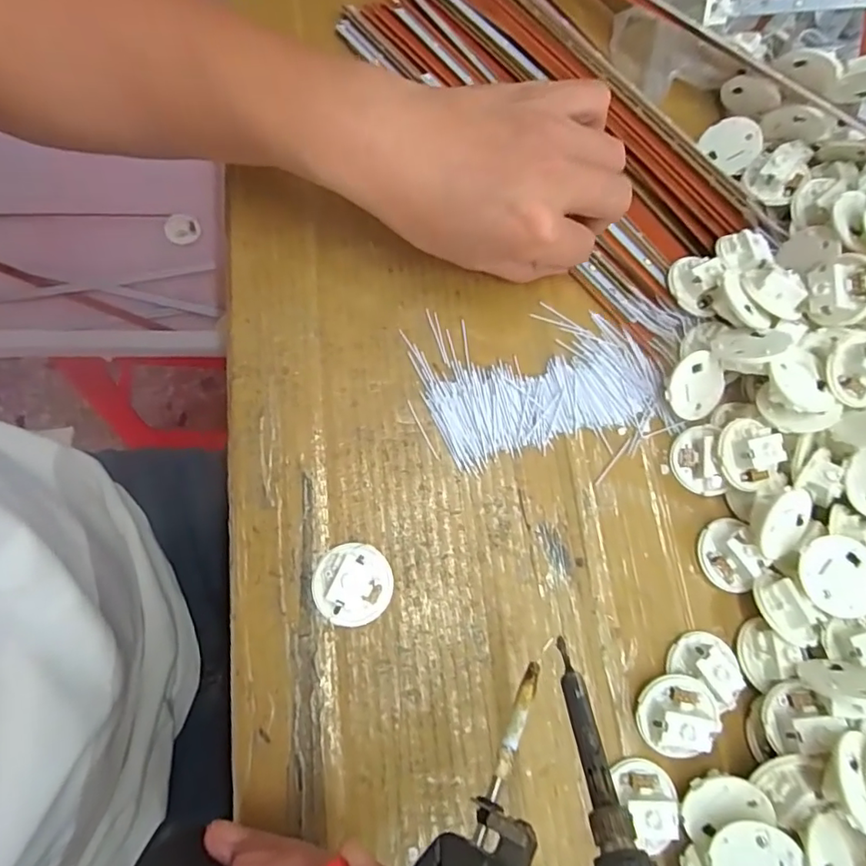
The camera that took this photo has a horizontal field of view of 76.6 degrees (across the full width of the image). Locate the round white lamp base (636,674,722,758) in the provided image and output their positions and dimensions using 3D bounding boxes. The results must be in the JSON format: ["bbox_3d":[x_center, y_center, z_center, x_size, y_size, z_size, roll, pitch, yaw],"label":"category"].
[{"bbox_3d":[0.118,0.136,0.262,0.035,0.011,0.037,0,76,1],"label":"round white lamp base"}]

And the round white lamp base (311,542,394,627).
[{"bbox_3d":[-0.040,0.074,0.266,0.037,0.018,0.038,-1,74,-7],"label":"round white lamp base"}]

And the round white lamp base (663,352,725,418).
[{"bbox_3d":[0.149,-0.026,0.310,0.037,0.010,0.037,-5,107,-17],"label":"round white lamp base"}]

